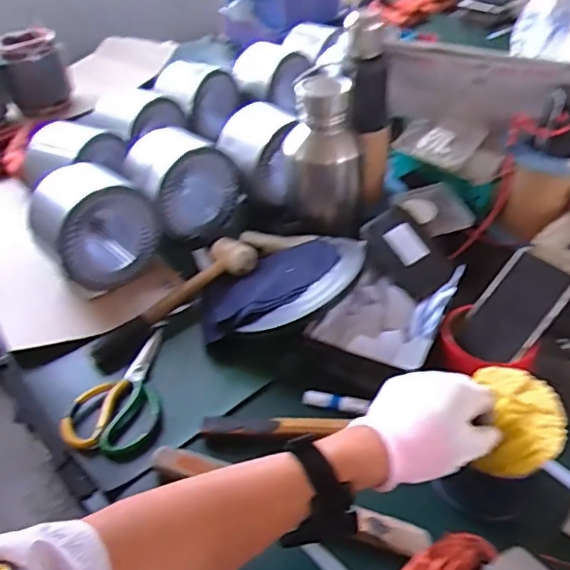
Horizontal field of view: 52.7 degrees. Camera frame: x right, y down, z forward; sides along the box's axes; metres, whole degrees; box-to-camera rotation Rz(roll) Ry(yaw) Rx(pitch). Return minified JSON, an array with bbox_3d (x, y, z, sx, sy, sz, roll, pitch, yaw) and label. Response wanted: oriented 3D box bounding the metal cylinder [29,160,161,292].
[{"bbox_3d":[-0.271,-0.092,0.813,0.151,0.125,0.113,-29,45,-27],"label":"metal cylinder"}]

